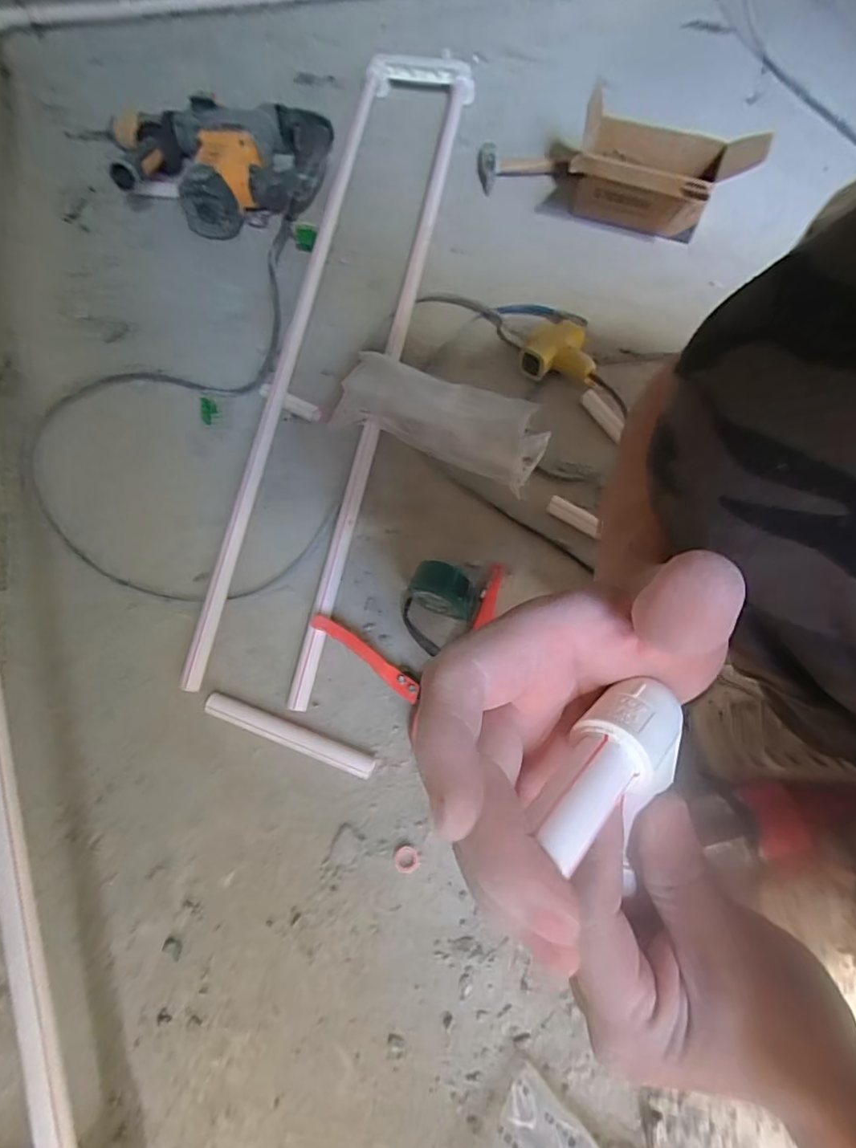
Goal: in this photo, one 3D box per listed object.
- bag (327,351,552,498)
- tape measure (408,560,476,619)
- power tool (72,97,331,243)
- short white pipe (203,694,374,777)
[{"bbox_3d":[0.022,-0.182,0.648,0.240,0.072,0.128,21,67,11],"label":"bag"},{"bbox_3d":[0.017,0.022,0.560,0.062,0.064,0.038,23,68,11],"label":"tape measure"},{"bbox_3d":[-0.364,-0.637,0.860,0.407,0.078,0.233,4,65,3],"label":"power tool"},{"bbox_3d":[-0.131,0.153,0.525,0.169,0.020,0.023,19,66,9],"label":"short white pipe"}]

